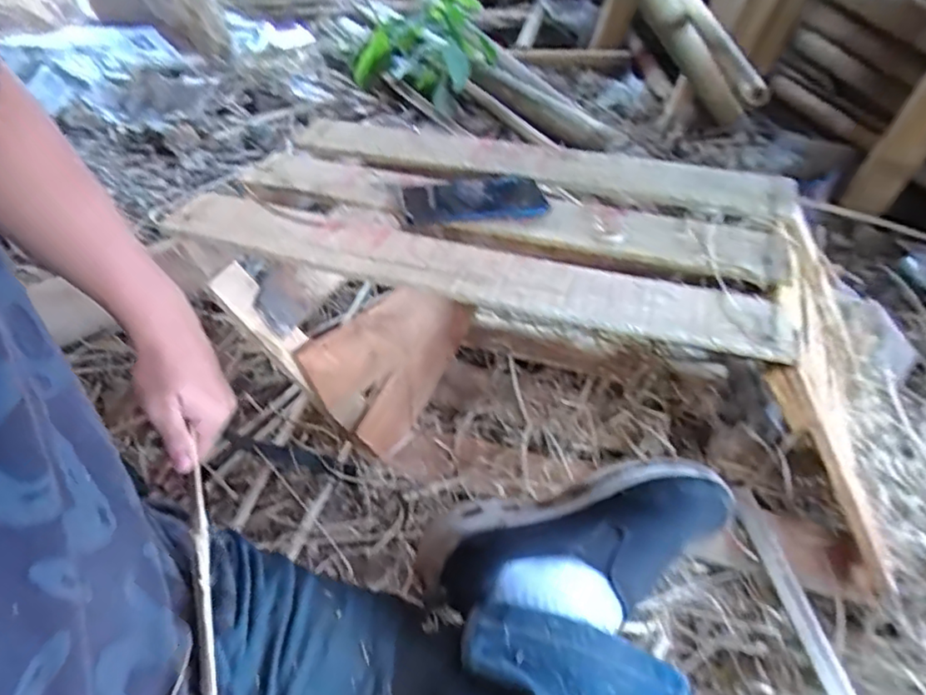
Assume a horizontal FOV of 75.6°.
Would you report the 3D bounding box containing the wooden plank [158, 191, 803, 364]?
[{"bbox_3d":[-0.007,-0.075,0.565,0.589,0.017,0.094,14,44,14],"label":"wooden plank"}]

